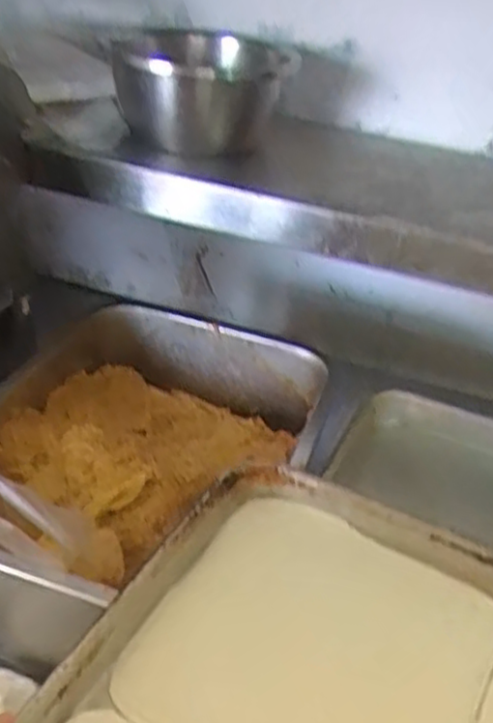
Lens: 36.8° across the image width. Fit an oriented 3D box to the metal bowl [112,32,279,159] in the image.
[{"bbox_3d":[-0.055,-0.283,0.784,0.165,0.095,0.137,4,33,-5],"label":"metal bowl"}]

